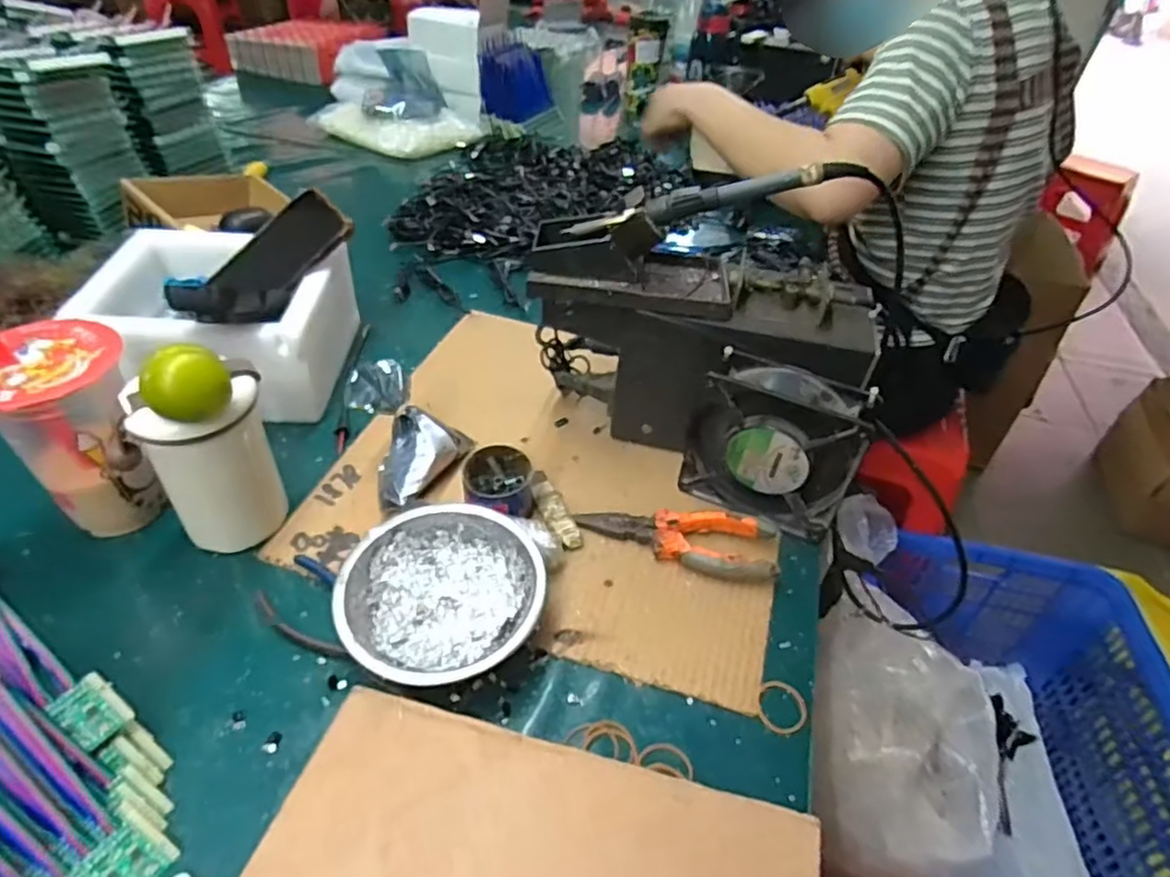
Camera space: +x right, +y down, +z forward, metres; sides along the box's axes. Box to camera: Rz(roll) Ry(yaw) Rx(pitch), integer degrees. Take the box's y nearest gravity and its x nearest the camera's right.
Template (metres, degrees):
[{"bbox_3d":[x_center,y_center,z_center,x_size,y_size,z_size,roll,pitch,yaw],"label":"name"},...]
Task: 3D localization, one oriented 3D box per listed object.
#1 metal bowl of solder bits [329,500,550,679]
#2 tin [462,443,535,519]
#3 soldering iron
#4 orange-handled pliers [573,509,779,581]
[{"bbox_3d":[-0.093,0.101,0.443,0.125,0.043,0.116,3,40,-3],"label":"metal bowl of solder bits"},{"bbox_3d":[-0.065,0.037,0.511,0.052,0.036,0.061,8,40,2],"label":"tin"},{"bbox_3d":[0.092,-0.158,0.463,0.218,0.028,0.020,-4,38,15],"label":"soldering iron"},{"bbox_3d":[0.068,0.071,0.501,0.143,0.019,0.047,12,41,7],"label":"orange-handled pliers"}]

